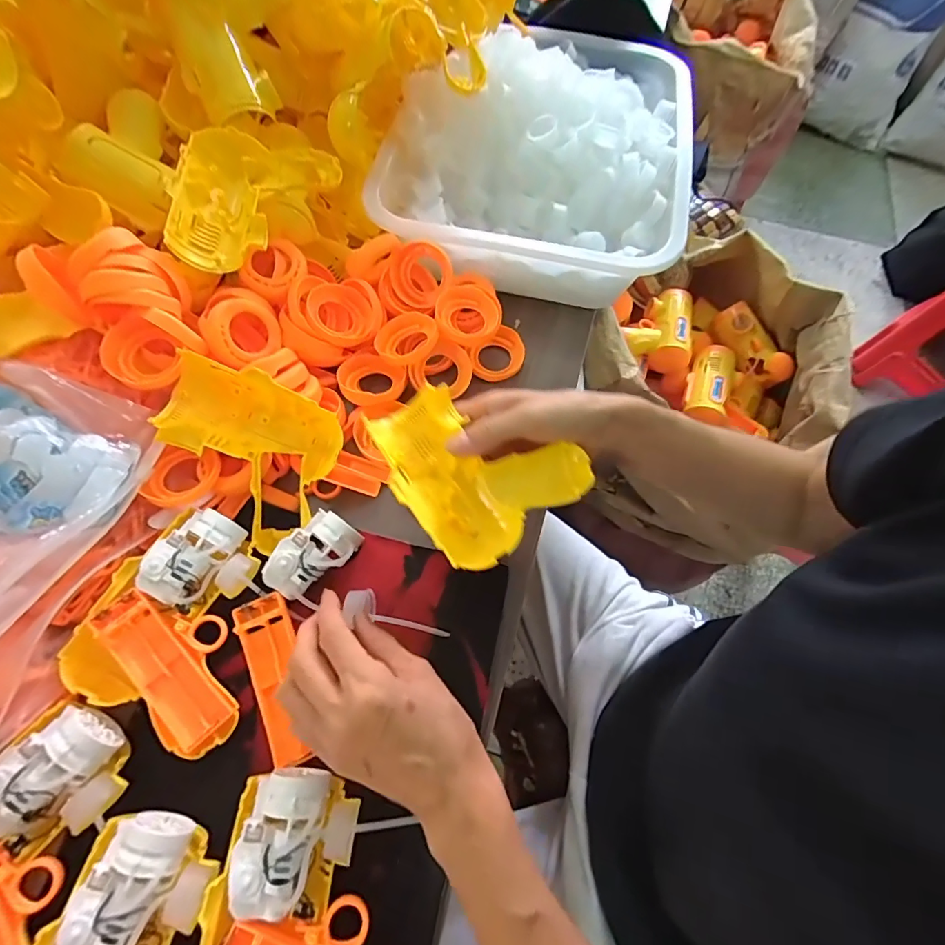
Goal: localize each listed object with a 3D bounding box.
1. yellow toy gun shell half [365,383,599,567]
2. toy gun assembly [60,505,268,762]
[{"bbox_3d":[0.001,-0.009,0.340,0.119,0.029,0.134,-34,70,-17],"label":"yellow toy gun shell half"},{"bbox_3d":[-0.198,0.100,0.324,0.112,0.033,0.139,19,65,7],"label":"toy gun assembly"}]

